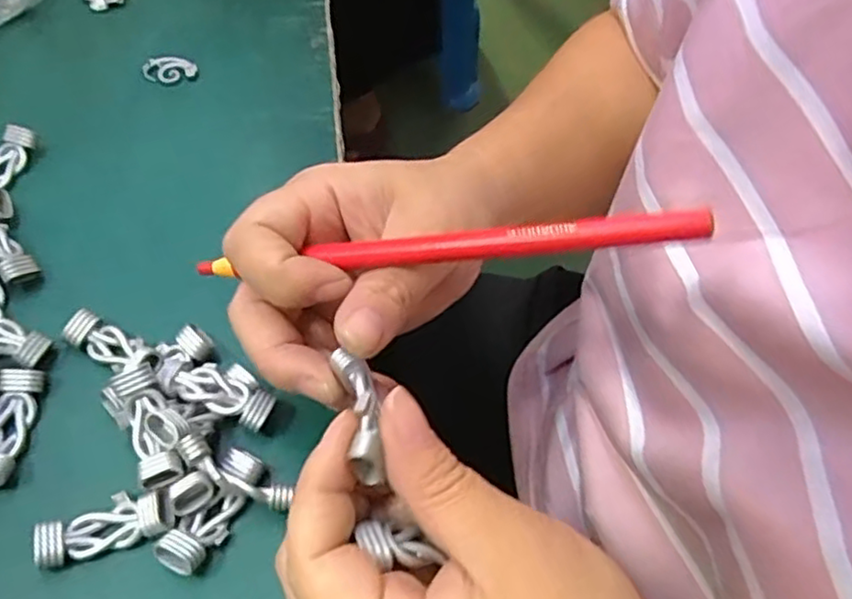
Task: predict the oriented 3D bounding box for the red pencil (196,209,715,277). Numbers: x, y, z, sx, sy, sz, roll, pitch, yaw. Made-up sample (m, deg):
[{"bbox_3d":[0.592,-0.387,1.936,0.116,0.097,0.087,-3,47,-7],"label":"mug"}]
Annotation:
[{"bbox_3d":[0.001,-0.016,0.214,0.165,0.007,0.007,-4,54,17],"label":"red pencil"}]

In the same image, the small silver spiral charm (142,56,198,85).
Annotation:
[{"bbox_3d":[-0.138,-0.124,0.362,0.027,0.006,0.015,-14,59,-13],"label":"small silver spiral charm"}]

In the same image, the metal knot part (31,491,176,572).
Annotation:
[{"bbox_3d":[-0.110,0.077,0.232,0.044,0.007,0.019,-14,58,-13],"label":"metal knot part"}]

